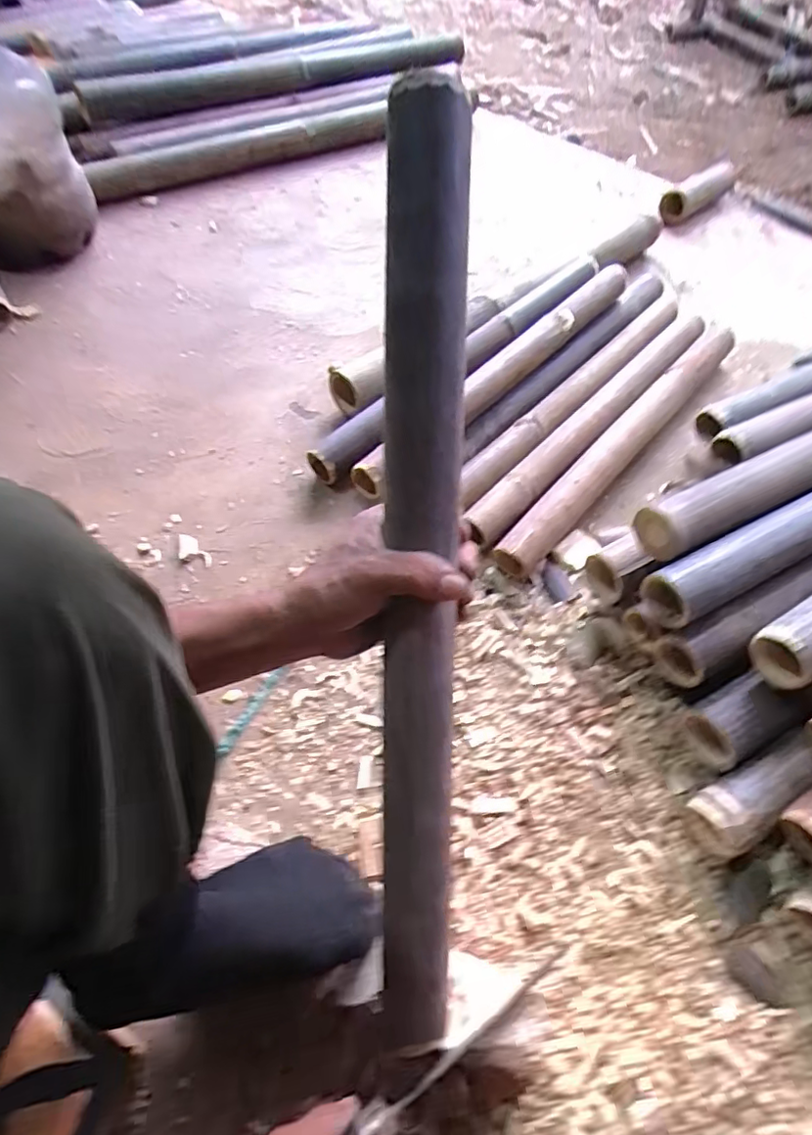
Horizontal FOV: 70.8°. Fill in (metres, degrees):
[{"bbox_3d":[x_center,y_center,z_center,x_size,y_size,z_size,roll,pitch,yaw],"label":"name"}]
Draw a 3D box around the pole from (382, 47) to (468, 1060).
[{"bbox_3d":[0.009,0.026,0.377,0.050,0.051,0.647,0,96,-2],"label":"pole"}]

